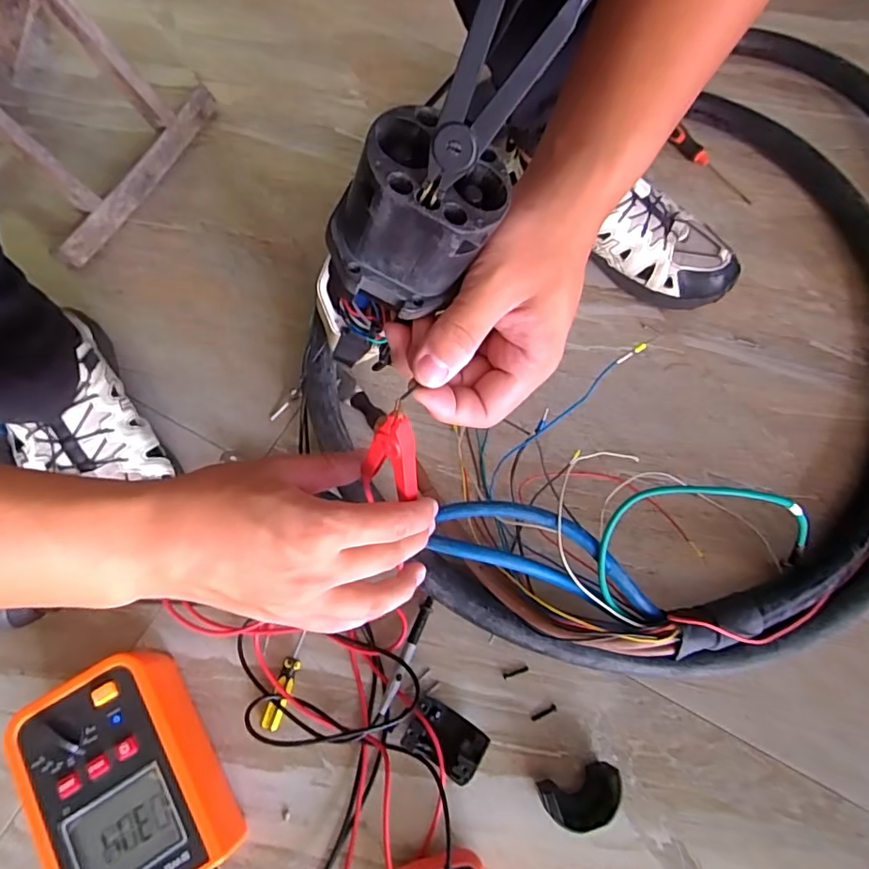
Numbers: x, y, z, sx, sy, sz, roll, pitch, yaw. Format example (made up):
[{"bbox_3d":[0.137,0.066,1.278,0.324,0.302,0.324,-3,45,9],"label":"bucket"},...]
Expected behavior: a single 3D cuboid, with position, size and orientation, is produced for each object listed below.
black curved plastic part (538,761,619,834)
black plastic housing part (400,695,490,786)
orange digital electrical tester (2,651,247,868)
[{"bbox_3d":[0.110,0.272,0.406,0.060,0.039,0.030,-10,70,-6],"label":"black curved plastic part"},{"bbox_3d":[0.007,0.234,0.419,0.058,0.034,0.037,31,71,9],"label":"black plastic housing part"},{"bbox_3d":[-0.217,0.247,0.389,0.101,0.064,0.154,-29,73,-12],"label":"orange digital electrical tester"}]

